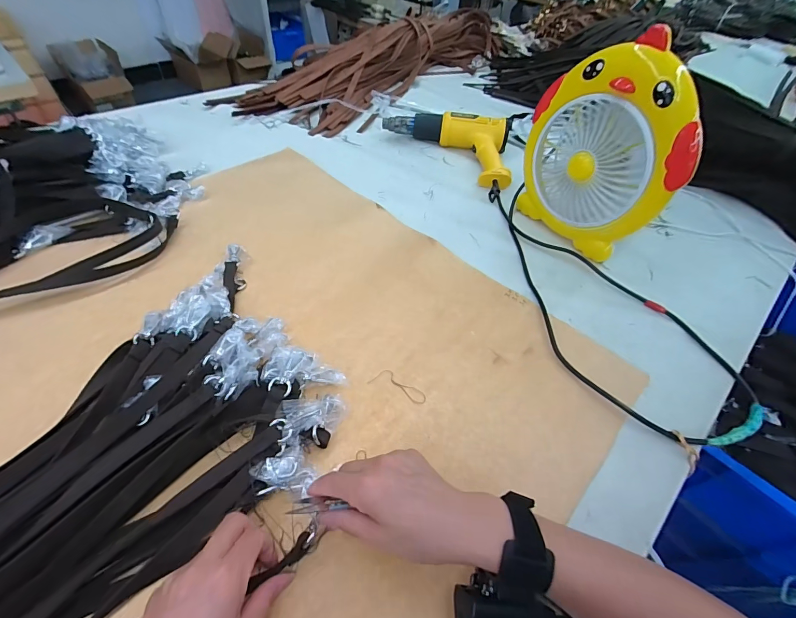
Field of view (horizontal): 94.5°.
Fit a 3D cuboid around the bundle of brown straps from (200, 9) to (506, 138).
[{"bbox_3d":[-0.036,-0.729,1.049,0.330,0.091,0.932,33,55,22],"label":"bundle of brown straps"}]

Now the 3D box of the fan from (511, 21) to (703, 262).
[{"bbox_3d":[0.302,-0.229,0.555,0.081,0.260,0.240,-34,59,-27],"label":"fan"}]

